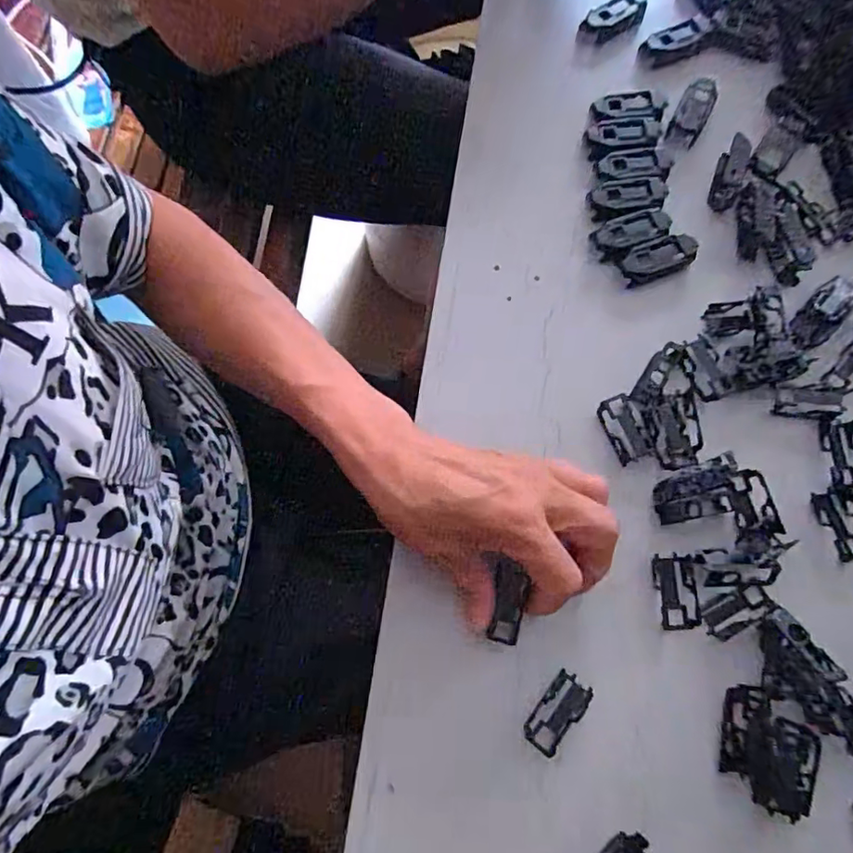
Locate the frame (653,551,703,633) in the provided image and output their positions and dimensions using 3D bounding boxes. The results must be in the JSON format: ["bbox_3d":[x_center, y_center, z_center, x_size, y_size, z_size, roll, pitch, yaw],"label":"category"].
[{"bbox_3d":[0.139,0.092,0.308,0.021,0.006,0.040,-4,75,0],"label":"frame"}]

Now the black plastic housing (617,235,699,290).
[{"bbox_3d":[0.149,-0.107,0.355,0.051,0.006,0.023,-21,75,-4],"label":"black plastic housing"}]

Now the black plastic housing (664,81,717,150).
[{"bbox_3d":[0.183,-0.215,0.381,0.022,0.006,0.067,27,77,8],"label":"black plastic housing"}]

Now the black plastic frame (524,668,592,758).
[{"bbox_3d":[0.069,0.151,0.293,0.021,0.016,0.039,36,79,10],"label":"black plastic frame"}]

